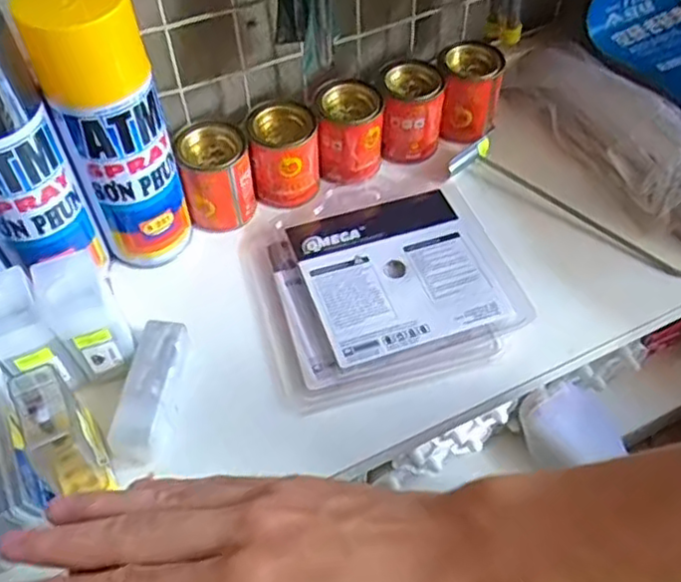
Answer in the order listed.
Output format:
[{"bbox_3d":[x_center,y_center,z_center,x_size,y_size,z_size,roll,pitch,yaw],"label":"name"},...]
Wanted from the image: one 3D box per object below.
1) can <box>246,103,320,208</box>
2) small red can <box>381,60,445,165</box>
[{"bbox_3d":[-0.044,-0.108,0.548,0.052,0.069,0.046,-6,50,-2],"label":"can"},{"bbox_3d":[0.061,-0.149,0.582,0.047,0.070,0.053,6,50,8],"label":"small red can"}]

